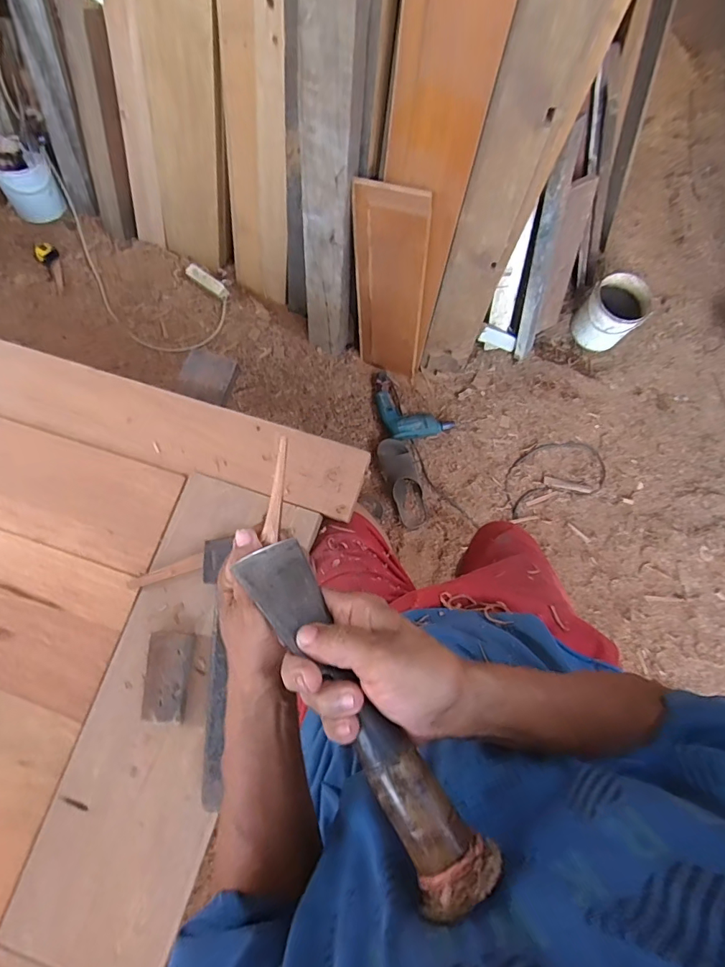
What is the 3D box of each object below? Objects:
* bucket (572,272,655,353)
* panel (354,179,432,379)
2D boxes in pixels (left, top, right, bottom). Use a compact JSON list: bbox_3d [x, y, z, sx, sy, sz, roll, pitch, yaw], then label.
[{"bbox_3d":[0.795,-0.545,1.480,0.172,0.184,0.167,0,75,-1],"label":"bucket"},{"bbox_3d":[0.072,-0.500,1.225,0.172,0.570,0.017,17,65,10],"label":"panel"}]

